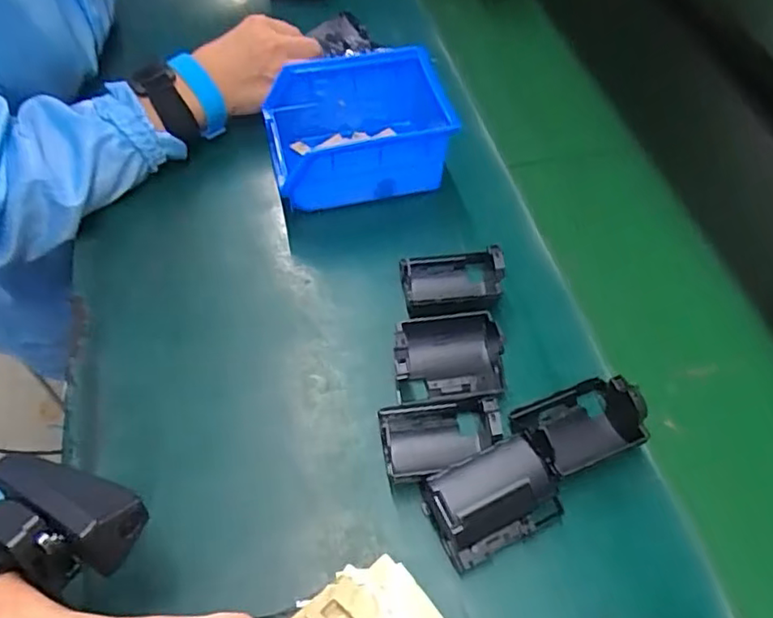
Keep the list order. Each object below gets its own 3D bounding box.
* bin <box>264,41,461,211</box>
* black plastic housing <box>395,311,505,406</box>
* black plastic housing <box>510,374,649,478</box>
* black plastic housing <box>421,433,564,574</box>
[{"bbox_3d":[-0.019,-0.143,0.505,0.149,0.078,0.110,-11,56,-9],"label":"bin"},{"bbox_3d":[0.041,0.030,0.405,0.072,0.037,0.054,-5,55,-6],"label":"black plastic housing"},{"bbox_3d":[0.119,0.071,0.380,0.076,0.039,0.053,-18,58,-14],"label":"black plastic housing"},{"bbox_3d":[0.060,0.110,0.350,0.070,0.044,0.046,-21,58,-16],"label":"black plastic housing"}]

